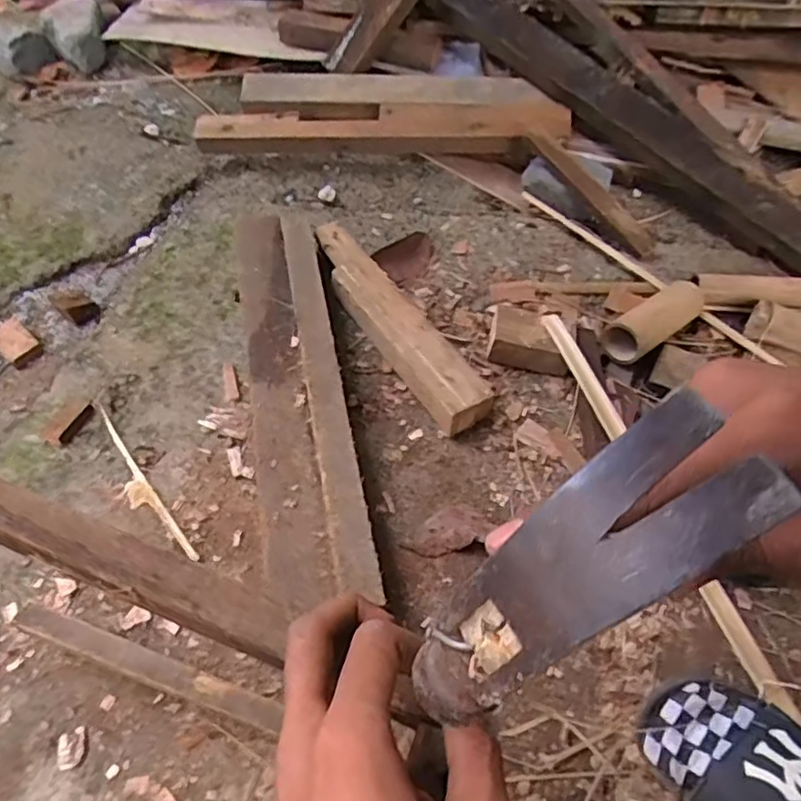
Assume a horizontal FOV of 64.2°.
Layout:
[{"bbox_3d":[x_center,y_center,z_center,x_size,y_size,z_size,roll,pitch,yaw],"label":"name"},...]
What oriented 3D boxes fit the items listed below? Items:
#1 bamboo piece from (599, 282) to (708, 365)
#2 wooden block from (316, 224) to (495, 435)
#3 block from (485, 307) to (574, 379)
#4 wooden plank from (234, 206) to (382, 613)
[{"bbox_3d":[0.313,-0.102,0.791,0.147,0.047,0.061,-33,61,-23],"label":"bamboo piece"},{"bbox_3d":[-0.013,-0.096,0.780,0.066,0.051,0.342,-28,59,-20],"label":"wooden block"},{"bbox_3d":[0.156,-0.071,0.758,0.098,0.044,0.070,10,54,6],"label":"block"},{"bbox_3d":[-0.121,-0.037,0.702,0.098,0.032,0.534,-9,54,-8],"label":"wooden plank"}]

